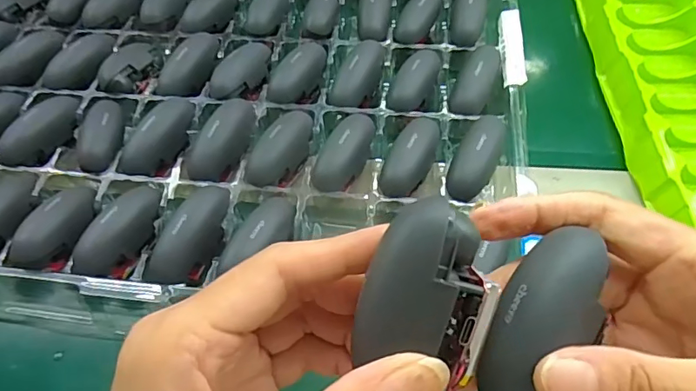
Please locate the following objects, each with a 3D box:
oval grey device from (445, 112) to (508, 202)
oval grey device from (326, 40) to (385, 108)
[{"bbox_3d":[0.082,-0.025,0.309,0.026,0.020,0.061,27,79,17],"label":"oval grey device"},{"bbox_3d":[0.007,-0.088,0.355,0.023,0.019,0.059,29,77,18],"label":"oval grey device"}]

